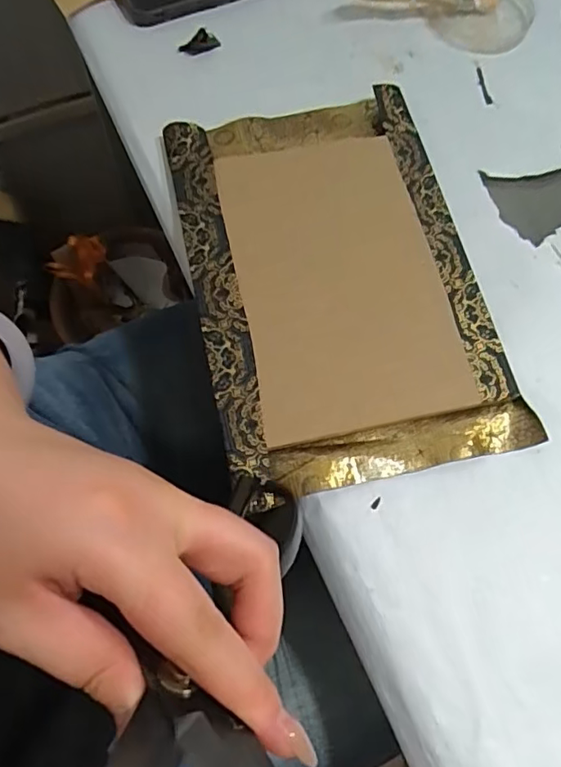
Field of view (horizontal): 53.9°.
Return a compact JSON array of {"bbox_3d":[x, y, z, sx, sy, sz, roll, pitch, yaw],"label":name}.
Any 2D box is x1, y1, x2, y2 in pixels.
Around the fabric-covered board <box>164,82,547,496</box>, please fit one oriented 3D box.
[{"bbox_3d":[0.036,-0.078,0.391,0.191,0.017,0.293,-12,71,-6],"label":"fabric-covered board"}]

